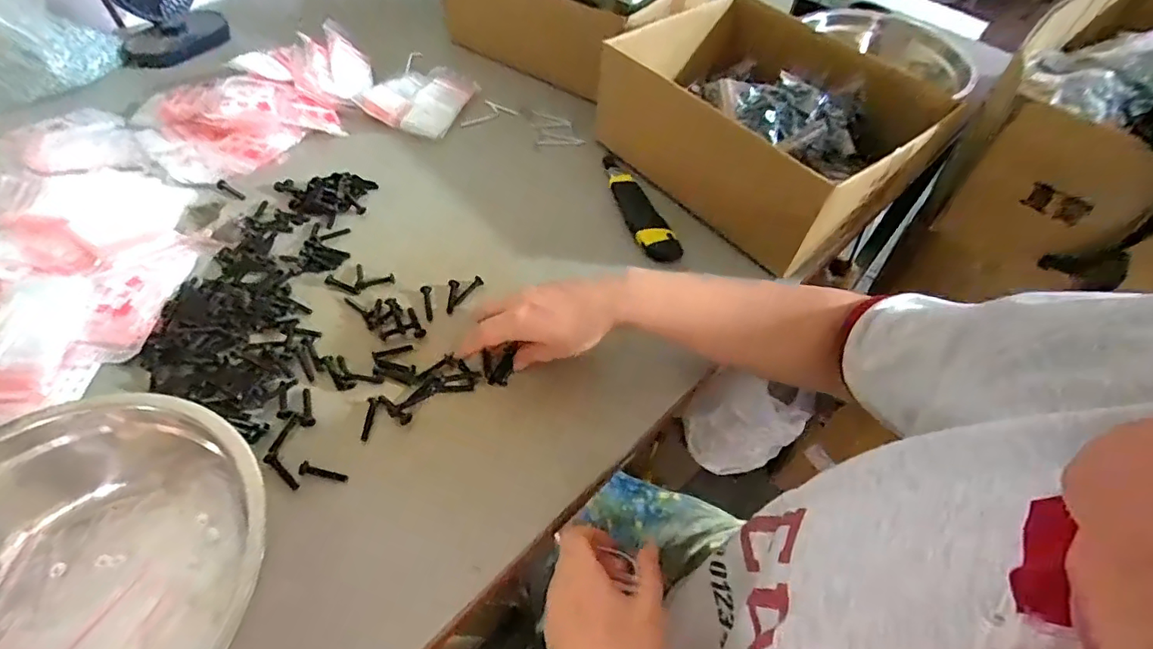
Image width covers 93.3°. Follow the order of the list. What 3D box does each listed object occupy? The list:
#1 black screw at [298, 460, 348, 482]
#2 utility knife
[{"bbox_3d":[-0.205,0.121,0.440,0.036,0.011,0.010,13,56,4],"label":"black screw"},{"bbox_3d":[0.068,-0.143,0.625,0.040,0.018,0.175,-15,56,-13],"label":"utility knife"}]

